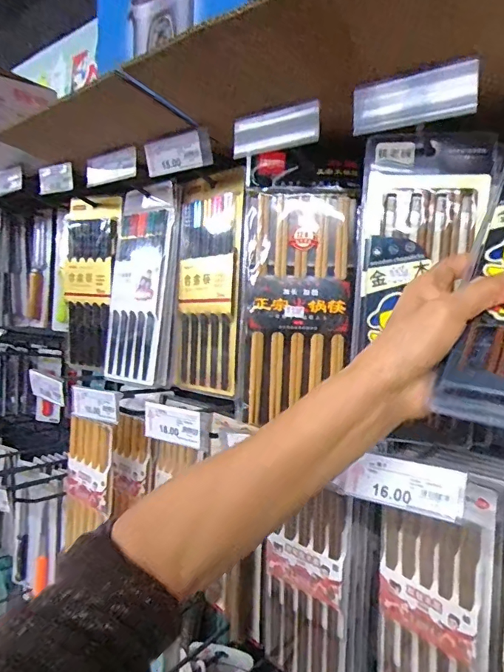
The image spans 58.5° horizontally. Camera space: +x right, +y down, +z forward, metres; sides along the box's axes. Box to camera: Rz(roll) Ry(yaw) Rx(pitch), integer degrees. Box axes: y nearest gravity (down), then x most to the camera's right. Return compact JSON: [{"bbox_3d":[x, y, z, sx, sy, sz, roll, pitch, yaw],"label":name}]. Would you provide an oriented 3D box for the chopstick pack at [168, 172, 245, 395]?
[{"bbox_3d":[-0.062,-0.066,0.585,0.018,0.265,0.122,3,1,-43],"label":"chopstick pack"}]

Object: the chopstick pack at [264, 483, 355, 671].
[{"bbox_3d":[0.062,0.303,0.551,0.117,0.243,0.030,4,1,40],"label":"chopstick pack"}]

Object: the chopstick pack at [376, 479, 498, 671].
[{"bbox_3d":[0.185,0.287,0.464,0.022,0.275,0.114,3,1,-41],"label":"chopstick pack"}]

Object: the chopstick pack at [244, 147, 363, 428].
[{"bbox_3d":[0.050,-0.058,0.509,0.121,0.283,0.018,4,1,12],"label":"chopstick pack"}]

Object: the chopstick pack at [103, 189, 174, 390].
[{"bbox_3d":[-0.161,-0.073,0.643,0.110,0.272,0.017,10,1,37],"label":"chopstick pack"}]

